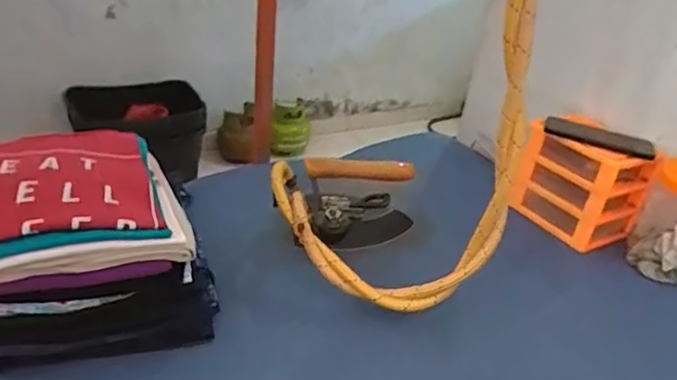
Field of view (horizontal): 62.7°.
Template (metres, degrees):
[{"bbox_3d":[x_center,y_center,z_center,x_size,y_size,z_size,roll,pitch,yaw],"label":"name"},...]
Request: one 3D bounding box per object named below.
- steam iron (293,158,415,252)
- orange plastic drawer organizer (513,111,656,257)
[{"bbox_3d":[0.026,0.017,0.869,0.183,0.110,0.094,4,31,-4],"label":"steam iron"},{"bbox_3d":[0.406,-0.012,0.936,0.156,0.160,0.168,-10,34,-26],"label":"orange plastic drawer organizer"}]

